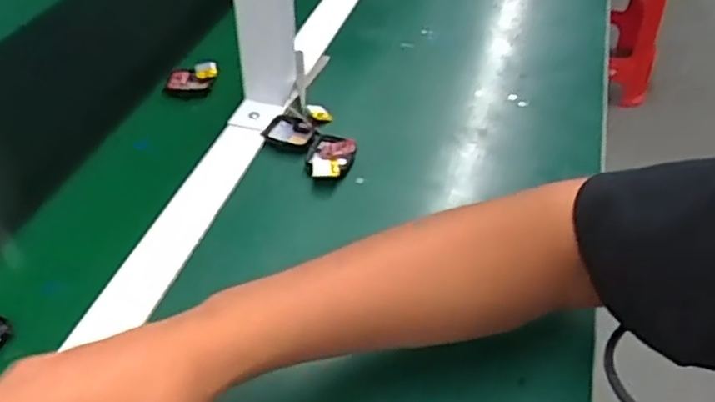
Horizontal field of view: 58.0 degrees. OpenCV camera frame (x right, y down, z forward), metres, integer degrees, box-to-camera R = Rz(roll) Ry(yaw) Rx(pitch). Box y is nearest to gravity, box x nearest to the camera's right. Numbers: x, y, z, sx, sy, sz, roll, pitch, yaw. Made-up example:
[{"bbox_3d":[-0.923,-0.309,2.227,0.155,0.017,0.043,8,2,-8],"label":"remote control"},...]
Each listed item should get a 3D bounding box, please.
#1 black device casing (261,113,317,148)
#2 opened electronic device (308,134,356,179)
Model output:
[{"bbox_3d":[-0.064,-0.065,0.596,0.044,0.012,0.038,20,47,17],"label":"black device casing"},{"bbox_3d":[-0.023,-0.041,0.568,0.040,0.013,0.060,6,45,3],"label":"opened electronic device"}]

